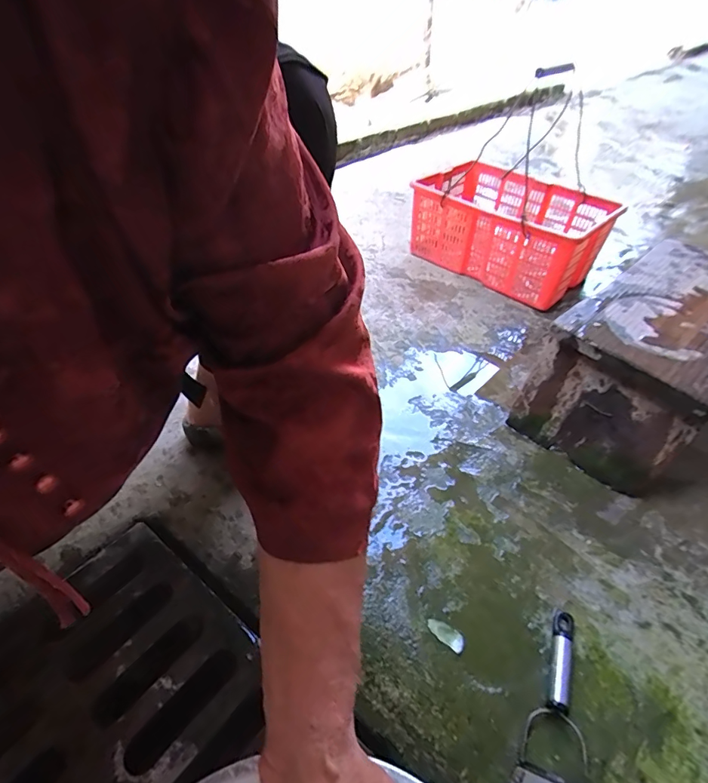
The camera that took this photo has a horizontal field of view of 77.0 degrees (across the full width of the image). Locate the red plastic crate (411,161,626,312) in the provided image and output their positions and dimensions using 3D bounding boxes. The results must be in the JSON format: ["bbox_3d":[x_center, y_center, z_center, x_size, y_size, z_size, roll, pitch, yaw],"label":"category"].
[{"bbox_3d":[0.374,-0.389,1.062,0.327,0.177,0.406,-31,52,-32],"label":"red plastic crate"}]

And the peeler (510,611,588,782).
[{"bbox_3d":[0.194,0.290,0.404,0.059,0.019,0.170,23,45,21],"label":"peeler"}]

